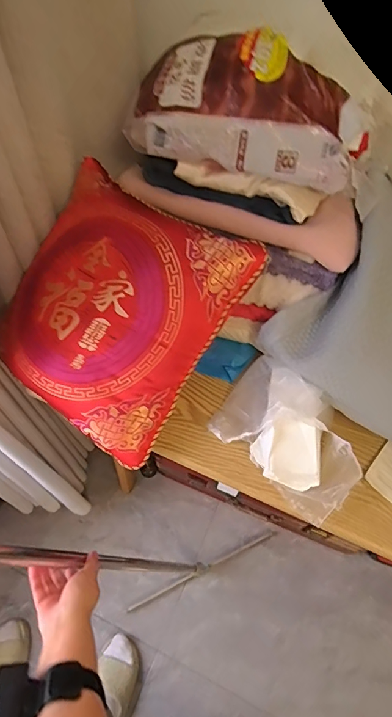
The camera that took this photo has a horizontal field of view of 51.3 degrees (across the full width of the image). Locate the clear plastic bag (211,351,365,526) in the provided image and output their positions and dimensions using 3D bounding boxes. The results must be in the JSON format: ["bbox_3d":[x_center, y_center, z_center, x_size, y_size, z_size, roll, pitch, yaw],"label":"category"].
[{"bbox_3d":[0.151,0.117,0.651,0.242,0.089,0.157,39,66,18],"label":"clear plastic bag"}]

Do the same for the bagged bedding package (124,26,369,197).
[{"bbox_3d":[0.068,-0.341,0.578,0.341,0.143,0.109,16,61,7],"label":"bagged bedding package"}]

